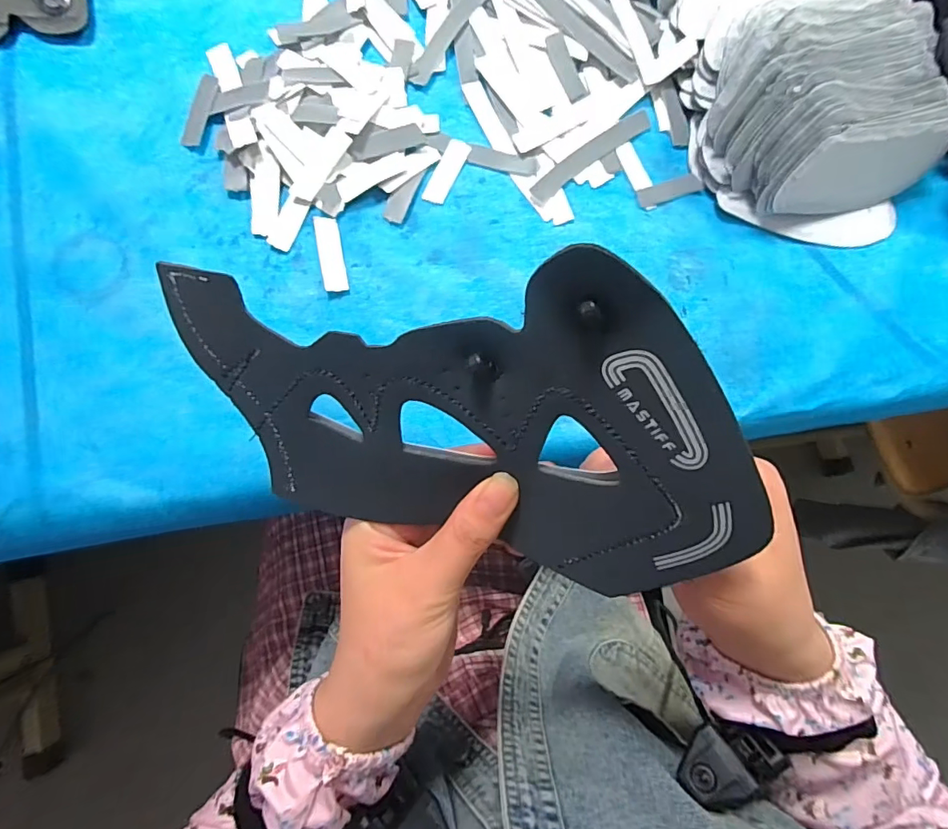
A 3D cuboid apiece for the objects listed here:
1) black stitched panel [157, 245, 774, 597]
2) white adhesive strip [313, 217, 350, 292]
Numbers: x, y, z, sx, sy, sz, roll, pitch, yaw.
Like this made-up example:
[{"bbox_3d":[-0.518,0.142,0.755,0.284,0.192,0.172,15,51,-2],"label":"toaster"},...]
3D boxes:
[{"bbox_3d":[-0.004,0.007,0.183,0.197,0.013,0.122,1,116,13],"label":"black stitched panel"},{"bbox_3d":[-0.085,-0.096,0.293,0.014,0.004,0.045,-10,83,-11],"label":"white adhesive strip"}]

